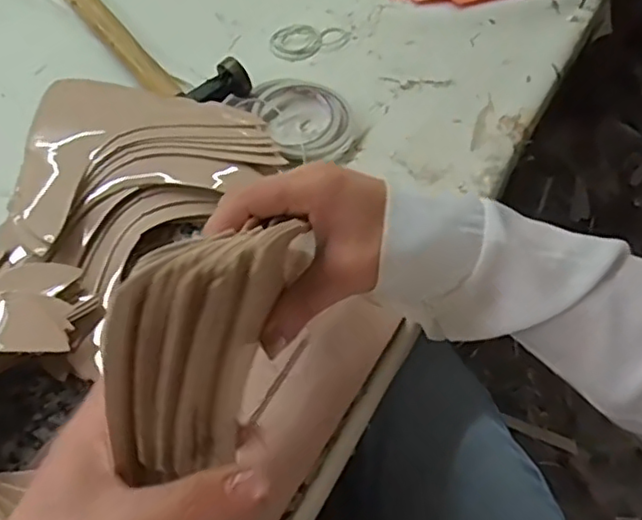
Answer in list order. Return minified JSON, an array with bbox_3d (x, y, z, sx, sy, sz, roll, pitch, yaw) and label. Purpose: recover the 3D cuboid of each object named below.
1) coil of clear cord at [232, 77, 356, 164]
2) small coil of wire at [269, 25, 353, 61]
[{"bbox_3d":[-0.019,-0.128,0.561,0.092,0.022,0.097,2,59,-3],"label":"coil of clear cord"},{"bbox_3d":[-0.010,-0.224,0.635,0.084,0.004,0.043,-21,62,-15],"label":"small coil of wire"}]

